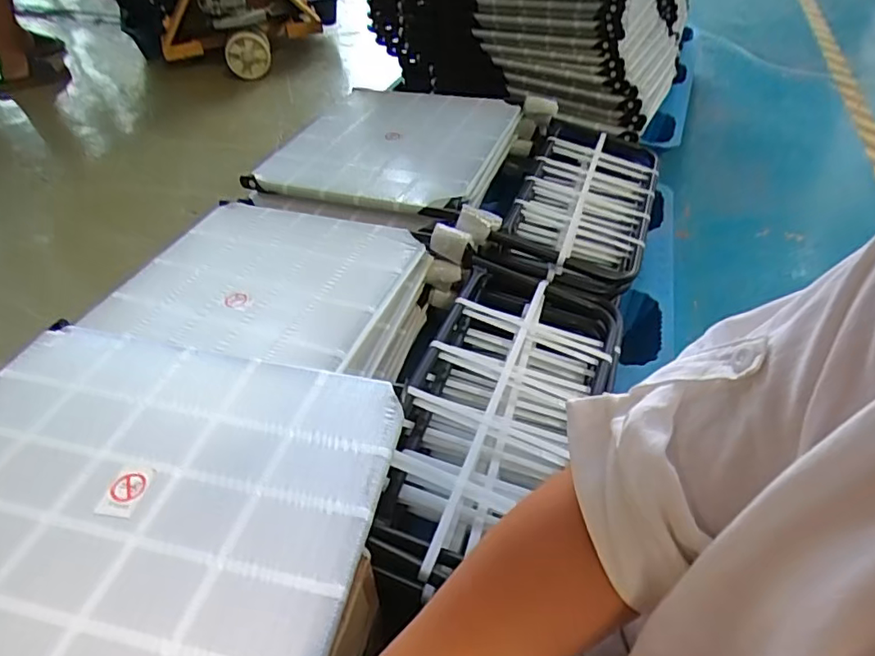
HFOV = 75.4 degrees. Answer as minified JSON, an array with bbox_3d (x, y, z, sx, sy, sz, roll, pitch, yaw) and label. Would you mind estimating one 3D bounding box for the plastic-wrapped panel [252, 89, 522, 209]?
[{"bbox_3d":[-0.100,-0.440,1.296,0.482,0.056,0.533,16,46,16],"label":"plastic-wrapped panel"}]

